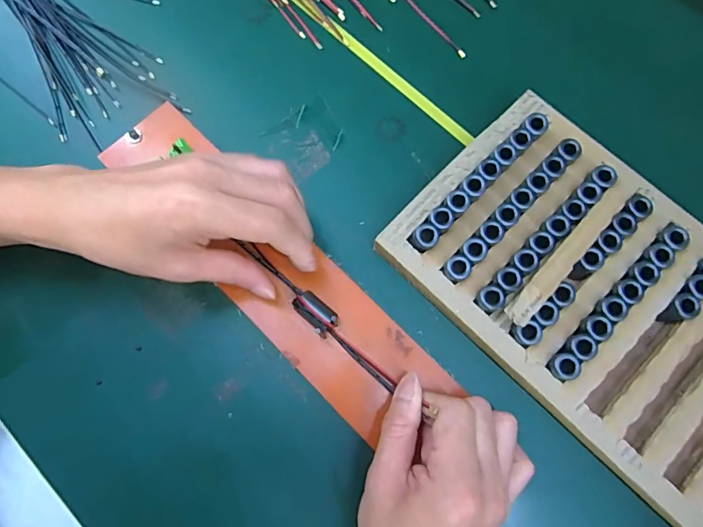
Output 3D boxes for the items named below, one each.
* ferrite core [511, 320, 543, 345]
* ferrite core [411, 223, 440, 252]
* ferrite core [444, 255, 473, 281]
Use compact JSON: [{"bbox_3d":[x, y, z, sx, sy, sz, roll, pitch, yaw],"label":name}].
[{"bbox_3d":[0.117,0.047,0.292,0.016,0.009,0.015,-4,76,0],"label":"ferrite core"},{"bbox_3d":[0.052,-0.018,0.311,0.018,0.011,0.017,-17,76,-3],"label":"ferrite core"},{"bbox_3d":[0.074,0.004,0.305,0.017,0.011,0.017,0,76,1],"label":"ferrite core"}]

